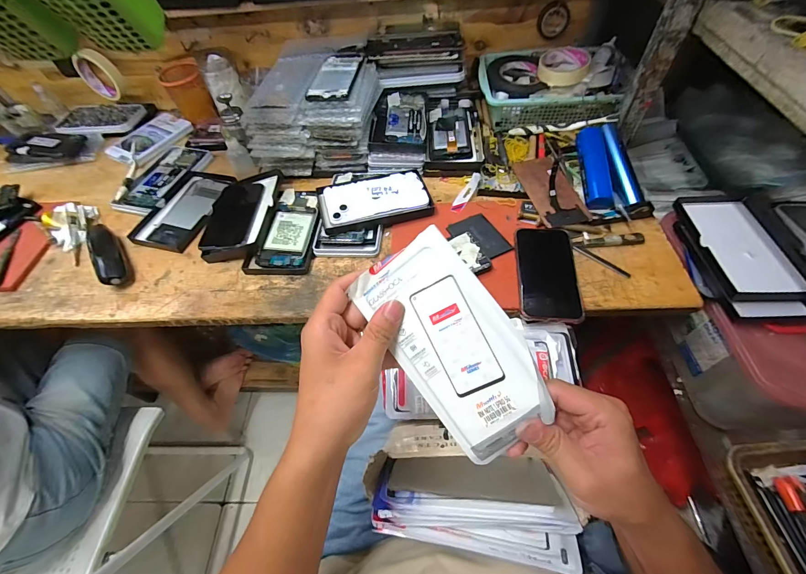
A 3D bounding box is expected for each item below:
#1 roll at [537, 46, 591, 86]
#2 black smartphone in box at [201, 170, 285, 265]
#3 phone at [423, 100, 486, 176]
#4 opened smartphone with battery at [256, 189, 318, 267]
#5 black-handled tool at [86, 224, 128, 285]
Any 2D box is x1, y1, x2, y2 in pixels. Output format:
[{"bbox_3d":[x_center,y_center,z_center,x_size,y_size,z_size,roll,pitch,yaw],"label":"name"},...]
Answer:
[{"bbox_3d":[0.303,-0.414,0.658,0.090,0.036,0.084,13,58,13],"label":"roll"},{"bbox_3d":[-0.266,-0.129,0.575,0.115,0.023,0.188,-3,56,3],"label":"black smartphone in box"},{"bbox_3d":[0.098,-0.289,0.654,0.099,0.042,0.207,3,56,7],"label":"phone"},{"bbox_3d":[-0.175,-0.097,0.554,0.068,0.008,0.159,7,55,-1],"label":"opened smartphone with battery"},{"bbox_3d":[-0.461,-0.053,0.540,0.034,0.028,0.142,-35,60,-18],"label":"black-handled tool"}]

